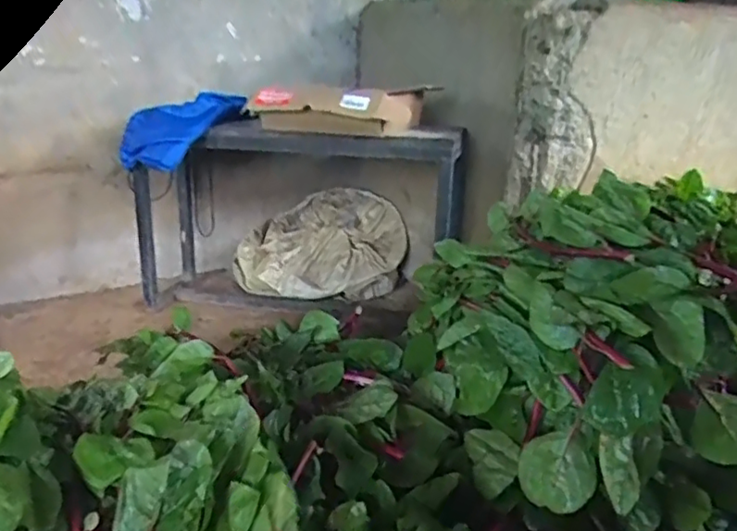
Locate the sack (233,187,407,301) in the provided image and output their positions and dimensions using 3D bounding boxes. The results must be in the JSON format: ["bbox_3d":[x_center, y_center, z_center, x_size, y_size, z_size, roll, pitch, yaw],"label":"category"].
[{"bbox_3d":[-0.125,-0.057,1.612,0.440,0.169,0.376,1,23,-3],"label":"sack"}]

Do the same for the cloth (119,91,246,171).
[{"bbox_3d":[-0.409,-0.295,1.322,0.208,0.073,0.246,16,49,27],"label":"cloth"}]

